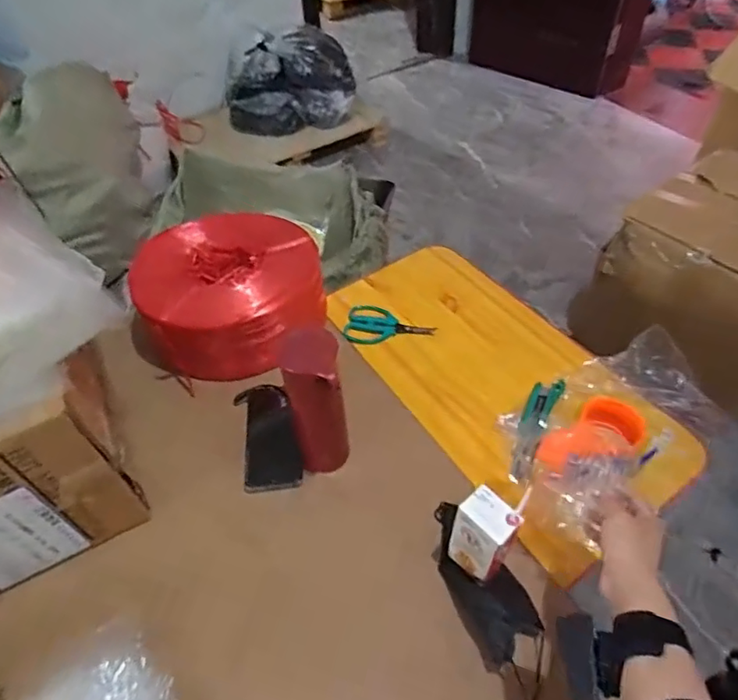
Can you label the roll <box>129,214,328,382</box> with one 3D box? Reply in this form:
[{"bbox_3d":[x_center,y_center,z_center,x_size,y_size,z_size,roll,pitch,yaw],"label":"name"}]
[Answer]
[{"bbox_3d":[-0.217,-0.097,0.893,0.277,0.124,0.256,-13,50,-8],"label":"roll"}]

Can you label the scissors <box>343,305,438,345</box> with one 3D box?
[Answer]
[{"bbox_3d":[0.035,-0.040,0.939,0.152,0.020,0.080,7,50,9],"label":"scissors"}]

